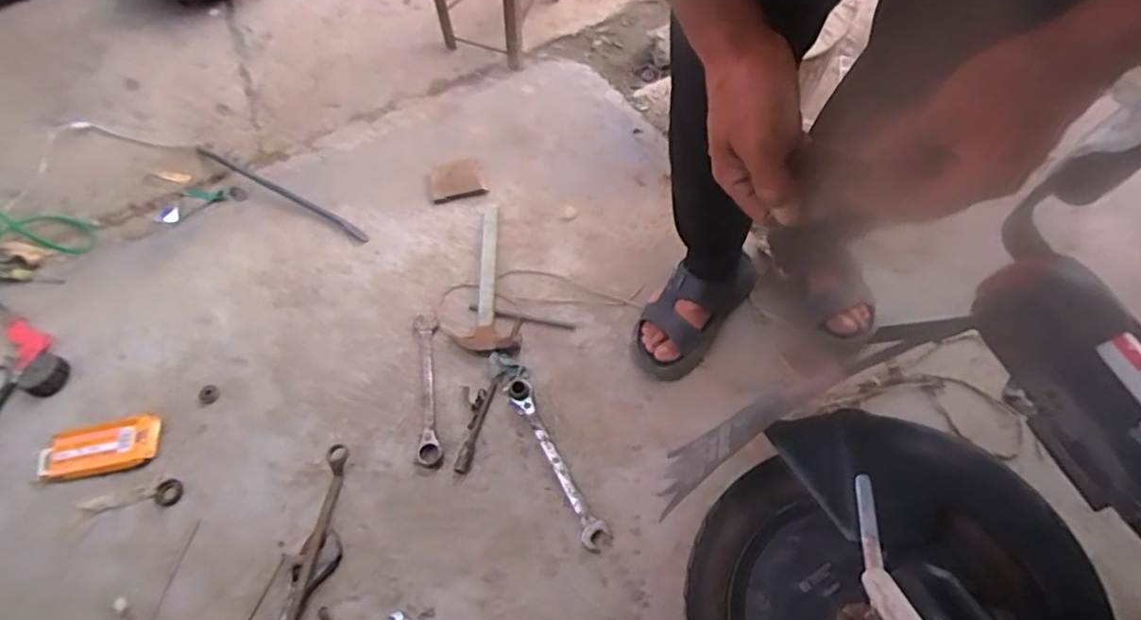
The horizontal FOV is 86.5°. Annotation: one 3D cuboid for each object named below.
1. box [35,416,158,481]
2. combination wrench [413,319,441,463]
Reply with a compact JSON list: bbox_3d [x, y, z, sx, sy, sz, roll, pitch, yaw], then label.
[{"bbox_3d":[-0.759,0.224,0.981,0.182,0.023,0.077,-10,67,-4],"label":"box"},{"bbox_3d":[-0.238,0.126,1.008,0.037,0.017,0.267,-10,54,-4],"label":"combination wrench"}]

